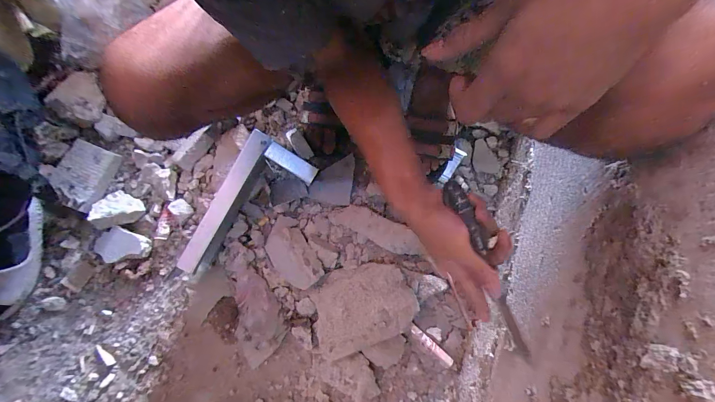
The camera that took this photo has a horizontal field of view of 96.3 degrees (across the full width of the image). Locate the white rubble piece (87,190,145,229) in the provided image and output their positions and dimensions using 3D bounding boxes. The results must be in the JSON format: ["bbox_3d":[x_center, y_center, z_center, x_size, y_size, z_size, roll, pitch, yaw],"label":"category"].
[{"bbox_3d":[-0.502,0.019,0.661,0.086,0.063,0.082,17,79,3],"label":"white rubble piece"}]

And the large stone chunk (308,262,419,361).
[{"bbox_3d":[0.005,0.196,0.604,0.191,0.039,0.144,-20,79,-5],"label":"large stone chunk"}]

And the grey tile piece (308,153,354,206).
[{"bbox_3d":[-0.051,-0.048,0.660,0.084,0.005,0.105,11,79,-12],"label":"grey tile piece"}]

